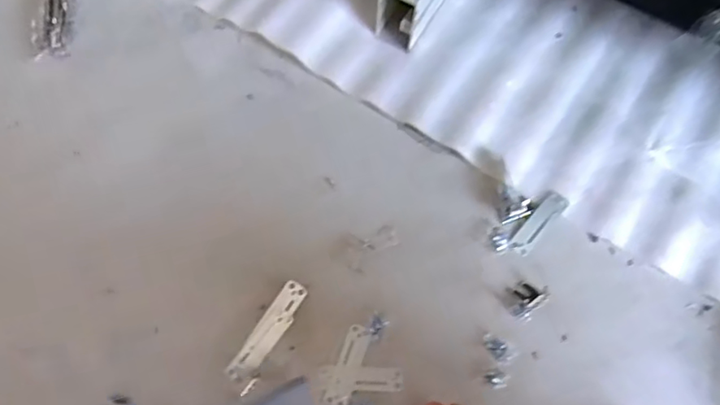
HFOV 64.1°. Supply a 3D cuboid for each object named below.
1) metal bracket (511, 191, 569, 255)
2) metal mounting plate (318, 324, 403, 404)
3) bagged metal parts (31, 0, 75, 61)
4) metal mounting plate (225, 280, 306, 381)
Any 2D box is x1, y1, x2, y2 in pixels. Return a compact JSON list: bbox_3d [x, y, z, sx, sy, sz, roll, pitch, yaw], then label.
[{"bbox_3d":[0.228,0.024,0.728,0.025,0.004,0.098,41,72,13],"label":"metal bracket"},{"bbox_3d":[-0.004,0.184,0.658,0.091,0.004,0.081,-13,69,-7],"label":"metal mounting plate"},{"bbox_3d":[-0.435,-0.276,0.819,0.052,0.014,0.165,-5,68,-4],"label":"bagged metal parts"},{"bbox_3d":[-0.107,0.149,0.670,0.032,0.007,0.127,30,70,10],"label":"metal mounting plate"}]

